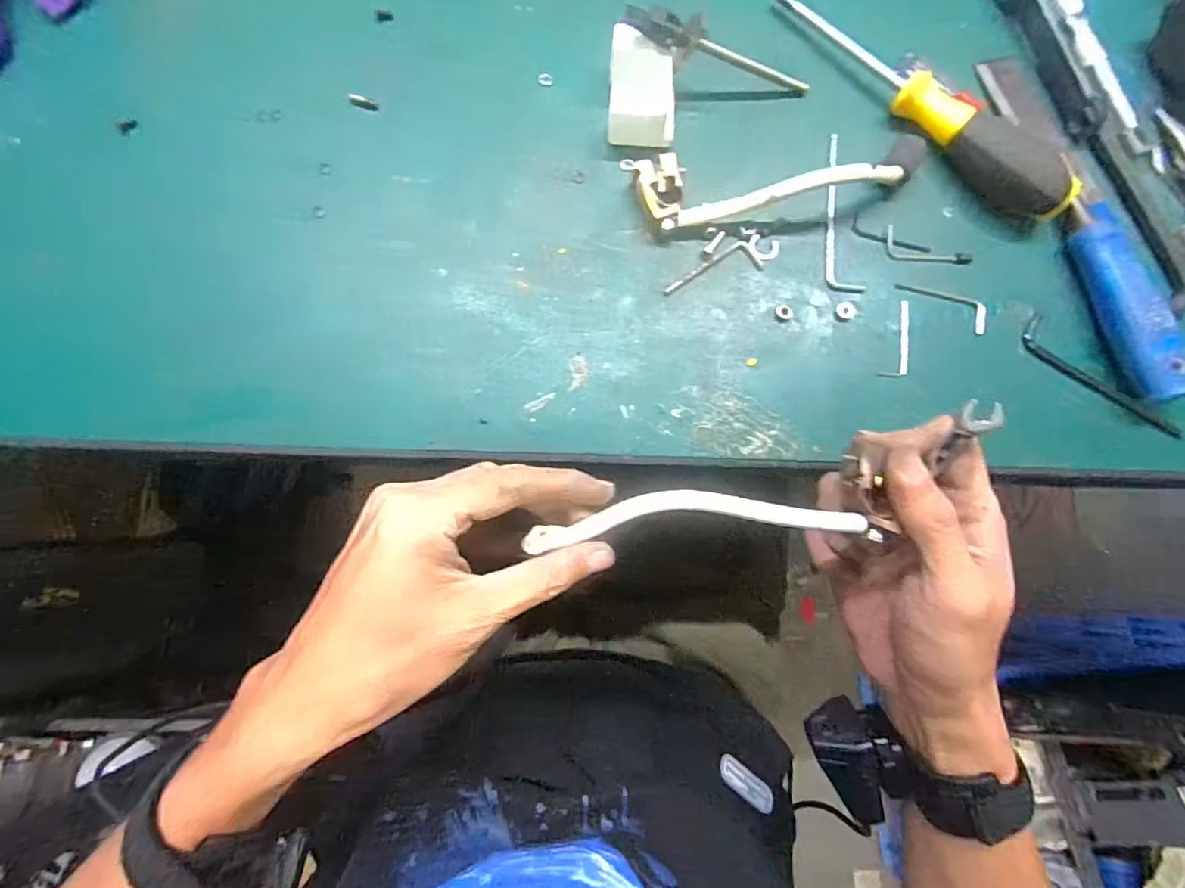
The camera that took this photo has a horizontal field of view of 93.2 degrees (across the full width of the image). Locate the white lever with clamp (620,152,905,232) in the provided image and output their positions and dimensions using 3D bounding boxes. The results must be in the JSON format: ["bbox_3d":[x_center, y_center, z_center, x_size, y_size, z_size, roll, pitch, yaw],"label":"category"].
[{"bbox_3d":[0.098,-0.150,0.314,0.150,0.023,0.043,-8,81,-5],"label":"white lever with clamp"}]

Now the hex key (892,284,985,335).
[{"bbox_3d":[0.203,-0.081,0.323,0.055,0.004,0.018,22,80,0],"label":"hex key"}]

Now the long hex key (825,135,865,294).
[{"bbox_3d":[0.147,-0.133,0.327,0.022,0.004,0.089,2,80,-3],"label":"long hex key"}]

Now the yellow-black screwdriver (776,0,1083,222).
[{"bbox_3d":[0.201,-0.209,0.332,0.199,0.034,0.043,44,81,4],"label":"yellow-black screwdriver"}]

